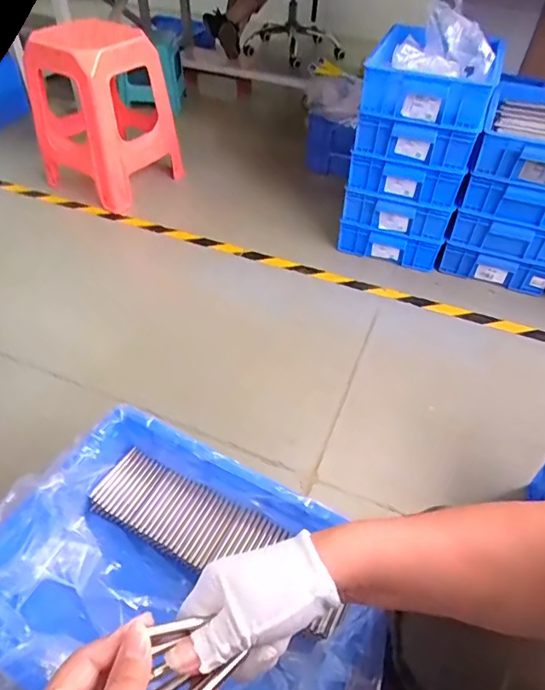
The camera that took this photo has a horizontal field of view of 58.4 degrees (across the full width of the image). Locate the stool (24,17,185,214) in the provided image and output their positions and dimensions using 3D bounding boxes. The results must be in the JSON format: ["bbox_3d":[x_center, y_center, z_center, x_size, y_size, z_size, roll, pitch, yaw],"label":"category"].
[{"bbox_3d":[-0.524,-0.737,1.547,0.336,0.468,0.342,26,49,20],"label":"stool"}]

